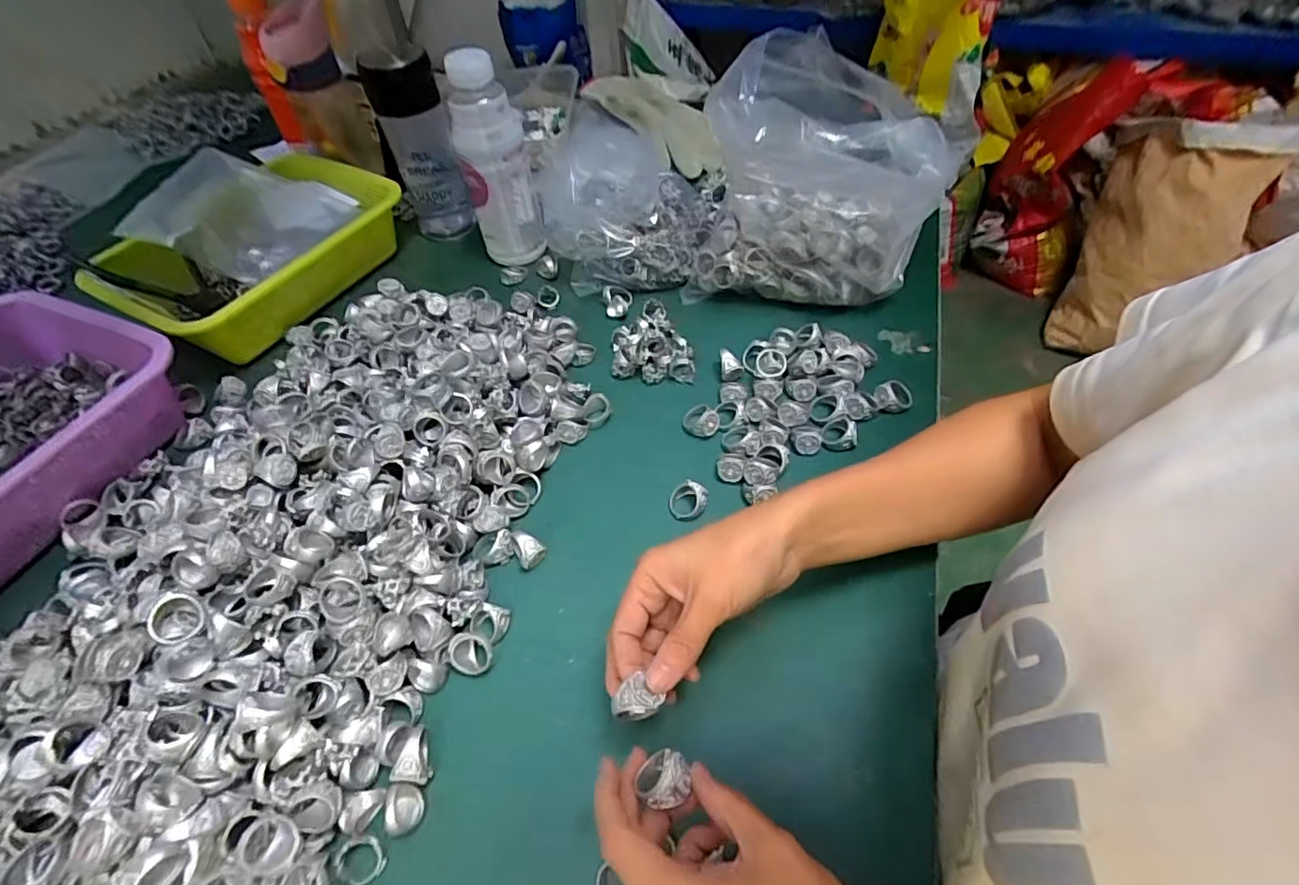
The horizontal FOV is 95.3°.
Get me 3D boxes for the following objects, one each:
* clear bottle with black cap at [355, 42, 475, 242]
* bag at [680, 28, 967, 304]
[{"bbox_3d":[-0.245,-0.316,0.638,0.070,0.188,0.070,-18,53,-13],"label":"clear bottle with black cap"},{"bbox_3d":[0.151,-0.234,0.540,0.225,0.192,0.127,-4,51,-2],"label":"bag"}]

